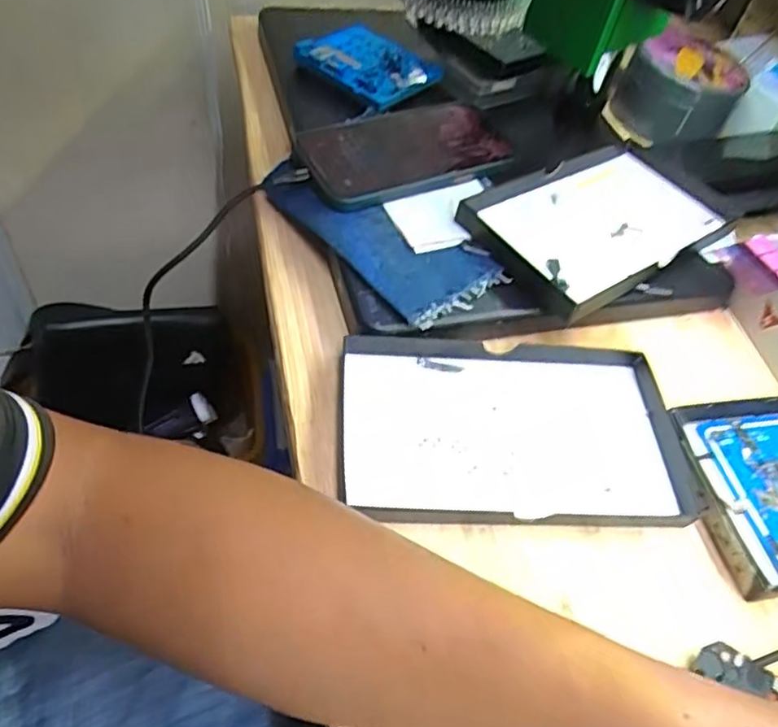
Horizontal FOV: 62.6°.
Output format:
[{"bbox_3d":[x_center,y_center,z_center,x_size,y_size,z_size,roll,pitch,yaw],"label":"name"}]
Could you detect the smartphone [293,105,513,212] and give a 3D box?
[{"bbox_3d":[0.009,-0.143,0.432,0.136,0.011,0.084,-22,62,-23],"label":"smartphone"}]

